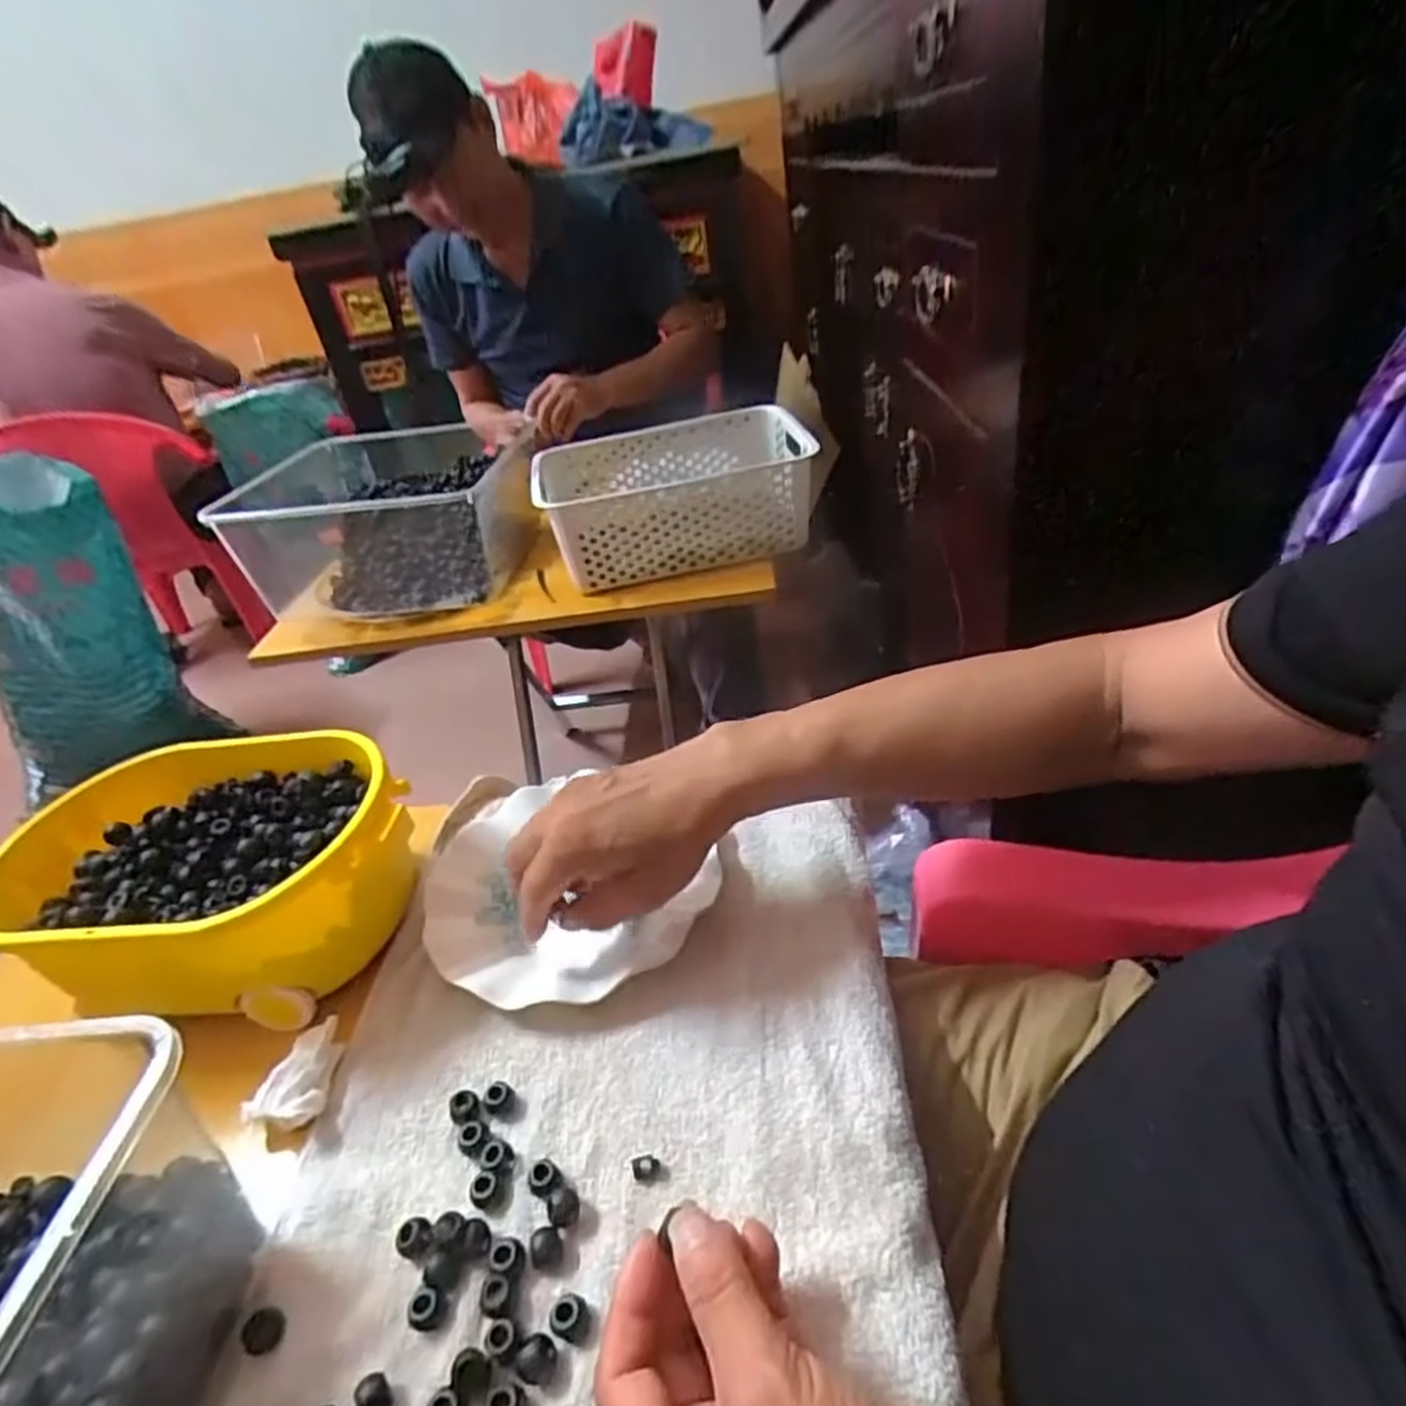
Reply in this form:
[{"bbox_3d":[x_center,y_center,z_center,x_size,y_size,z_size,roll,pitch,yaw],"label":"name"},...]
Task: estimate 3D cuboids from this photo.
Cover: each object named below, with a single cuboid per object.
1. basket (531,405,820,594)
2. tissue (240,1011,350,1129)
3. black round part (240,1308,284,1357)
[{"bbox_3d":[-0.029,-0.244,0.918,0.305,0.109,0.213,-14,35,-5],"label":"basket"},{"bbox_3d":[-0.212,0.198,0.418,0.036,0.016,0.060,2,37,18],"label":"tissue"},{"bbox_3d":[-0.188,0.266,0.331,0.015,0.011,0.016,-7,35,5],"label":"black round part"}]

